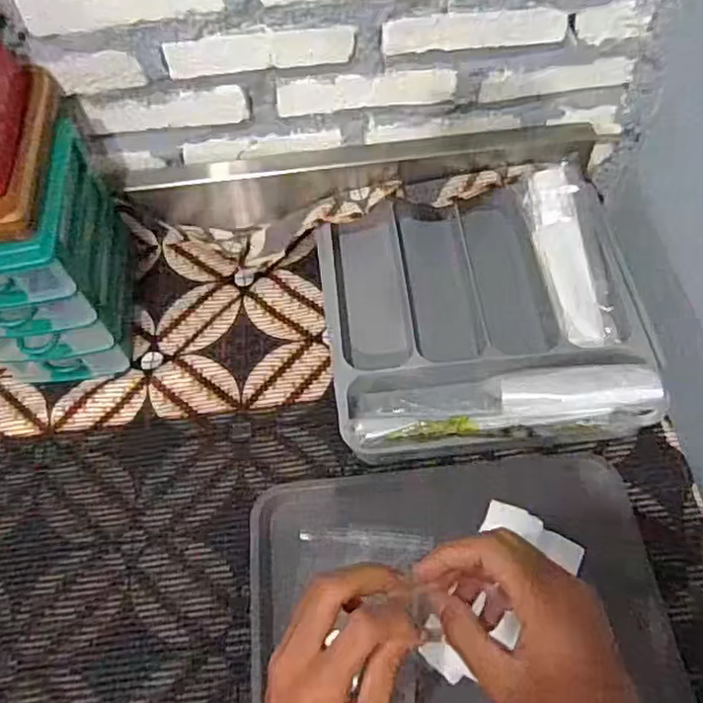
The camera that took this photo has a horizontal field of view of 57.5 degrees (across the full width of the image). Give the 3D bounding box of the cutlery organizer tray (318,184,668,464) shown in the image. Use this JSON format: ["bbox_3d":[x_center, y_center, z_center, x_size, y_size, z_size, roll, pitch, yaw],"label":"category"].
[{"bbox_3d":[0.141,-0.047,0.703,0.327,0.064,0.335,-7,60,0],"label":"cutlery organizer tray"}]

